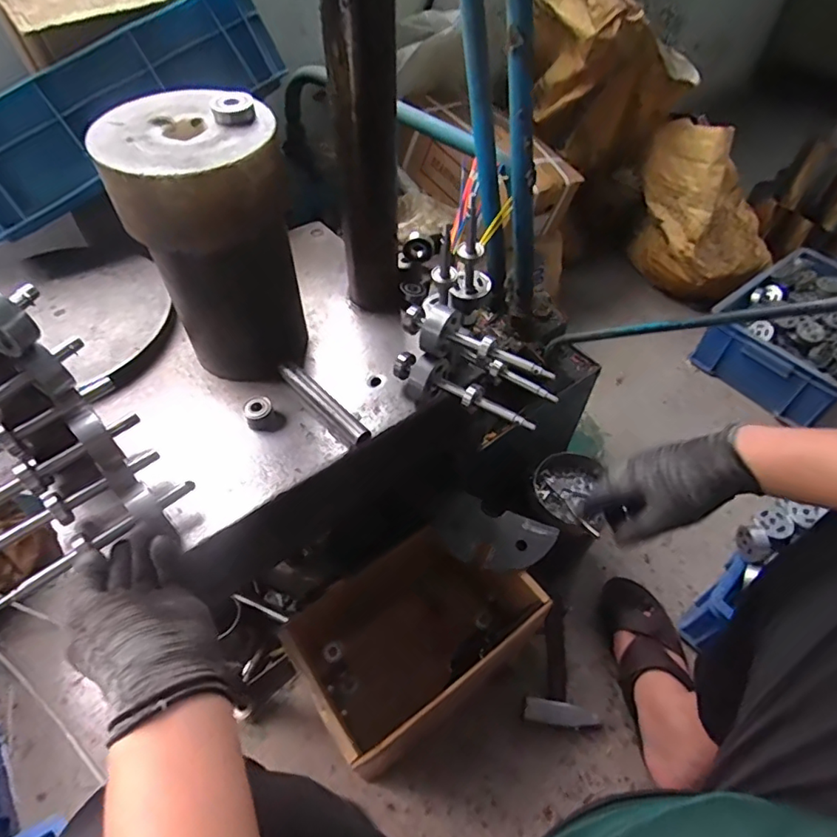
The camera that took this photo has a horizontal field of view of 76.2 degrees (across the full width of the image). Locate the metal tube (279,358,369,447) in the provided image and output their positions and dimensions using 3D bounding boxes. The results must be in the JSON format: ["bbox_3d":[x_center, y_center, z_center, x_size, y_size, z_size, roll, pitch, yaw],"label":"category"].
[{"bbox_3d":[-0.103,-0.019,0.573,0.020,0.015,0.135,-38,62,-26],"label":"metal tube"}]

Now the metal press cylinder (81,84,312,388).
[{"bbox_3d":[-0.191,-0.159,0.525,0.135,0.253,0.122,-18,55,-15],"label":"metal press cylinder"}]

